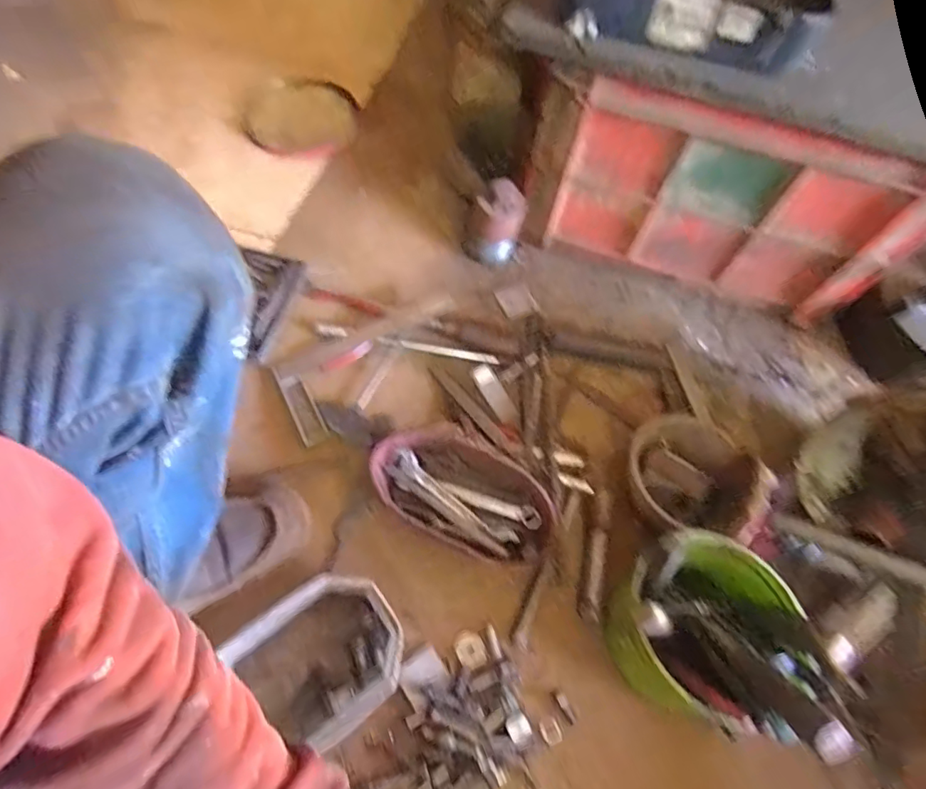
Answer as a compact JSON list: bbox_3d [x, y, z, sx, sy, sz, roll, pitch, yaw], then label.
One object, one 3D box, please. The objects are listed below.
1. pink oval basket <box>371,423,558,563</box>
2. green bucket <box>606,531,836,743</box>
[{"bbox_3d":[0.003,0.113,0.601,0.207,0.065,0.115,28,64,10],"label":"pink oval basket"},{"bbox_3d":[0.238,0.224,0.523,0.140,0.132,0.163,-36,70,-20],"label":"green bucket"}]

